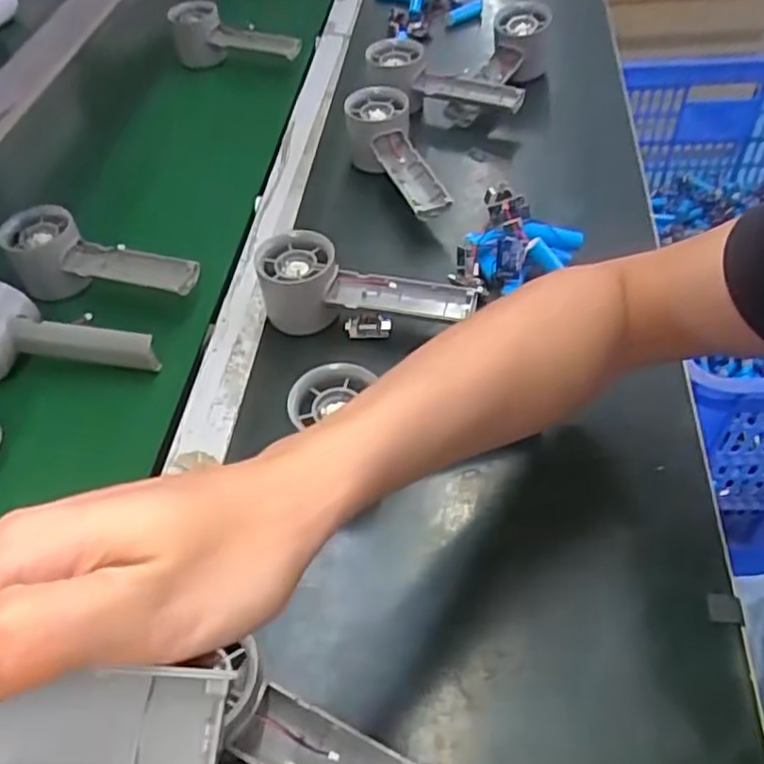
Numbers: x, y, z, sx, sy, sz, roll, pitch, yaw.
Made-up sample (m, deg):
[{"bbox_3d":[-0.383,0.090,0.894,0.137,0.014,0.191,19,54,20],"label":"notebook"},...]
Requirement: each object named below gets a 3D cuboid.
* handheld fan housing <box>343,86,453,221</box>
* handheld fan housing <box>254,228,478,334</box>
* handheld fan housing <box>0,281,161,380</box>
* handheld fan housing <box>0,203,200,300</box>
[{"bbox_3d":[0.017,-0.195,0.627,0.057,0.049,0.154,-21,64,-13],"label":"handheld fan housing"},{"bbox_3d":[-0.014,-0.065,0.526,0.159,0.060,0.059,8,49,-5],"label":"handheld fan housing"},{"bbox_3d":[-0.240,-0.032,0.516,0.146,0.055,0.050,7,49,-6],"label":"handheld fan housing"},{"bbox_3d":[-0.223,-0.094,0.558,0.153,0.054,0.052,15,52,17],"label":"handheld fan housing"}]

